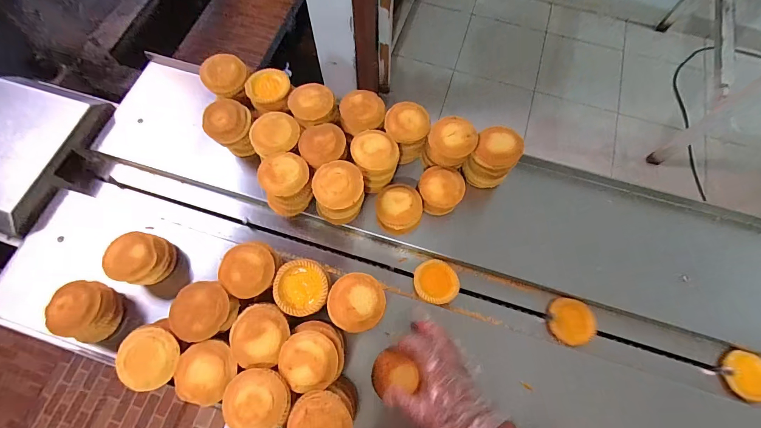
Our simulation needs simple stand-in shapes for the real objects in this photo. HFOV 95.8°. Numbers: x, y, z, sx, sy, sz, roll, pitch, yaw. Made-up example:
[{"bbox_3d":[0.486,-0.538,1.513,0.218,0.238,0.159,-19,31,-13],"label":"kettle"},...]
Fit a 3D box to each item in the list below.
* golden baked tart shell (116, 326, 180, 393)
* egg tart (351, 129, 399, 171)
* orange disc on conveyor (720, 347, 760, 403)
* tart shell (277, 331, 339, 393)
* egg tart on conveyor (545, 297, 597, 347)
[{"bbox_3d":[-0.282,0.174,0.416,0.067,0.021,0.070,5,70,1],"label":"golden baked tart shell"},{"bbox_3d":[-0.008,-0.097,0.524,0.070,0.016,0.071,-5,70,-2],"label":"egg tart"},{"bbox_3d":[0.542,0.239,0.506,0.064,0.022,0.072,-25,72,-9],"label":"orange disc on conveyor"},{"bbox_3d":[-0.088,0.178,0.417,0.069,0.016,0.067,-10,71,-4],"label":"tart shell"},{"bbox_3d":[0.294,0.166,0.530,0.070,0.017,0.069,19,71,6],"label":"egg tart on conveyor"}]

